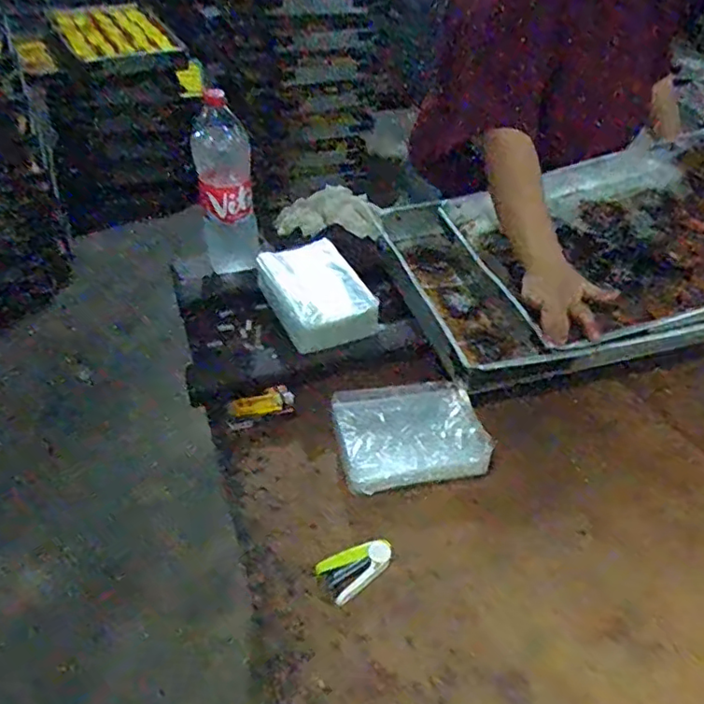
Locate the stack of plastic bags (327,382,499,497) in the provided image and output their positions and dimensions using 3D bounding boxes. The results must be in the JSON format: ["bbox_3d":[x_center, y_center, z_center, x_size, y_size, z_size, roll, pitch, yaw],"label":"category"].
[{"bbox_3d":[0.078,0.113,0.803,0.198,0.052,0.140,-4,44,-11],"label":"stack of plastic bags"}]

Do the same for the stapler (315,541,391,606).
[{"bbox_3d":[0.005,0.243,0.691,0.082,0.022,0.052,-24,51,-28],"label":"stapler"}]

